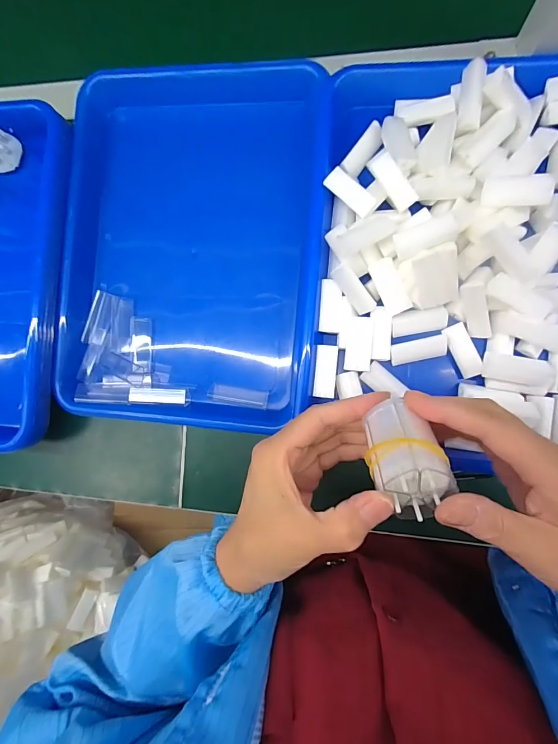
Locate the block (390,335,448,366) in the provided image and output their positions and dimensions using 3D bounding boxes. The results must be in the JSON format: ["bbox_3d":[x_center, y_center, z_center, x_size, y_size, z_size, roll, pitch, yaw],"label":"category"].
[{"bbox_3d":[0.119,-0.018,0.304,0.045,0.009,0.018,-12,86,8],"label":"block"}]

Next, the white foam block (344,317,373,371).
[{"bbox_3d":[0.067,-0.024,0.304,0.022,0.007,0.046,4,88,9],"label":"white foam block"}]

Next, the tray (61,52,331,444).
[{"bbox_3d":[-0.082,-0.120,0.347,0.245,0.052,0.340,4,88,9],"label":"tray"}]

